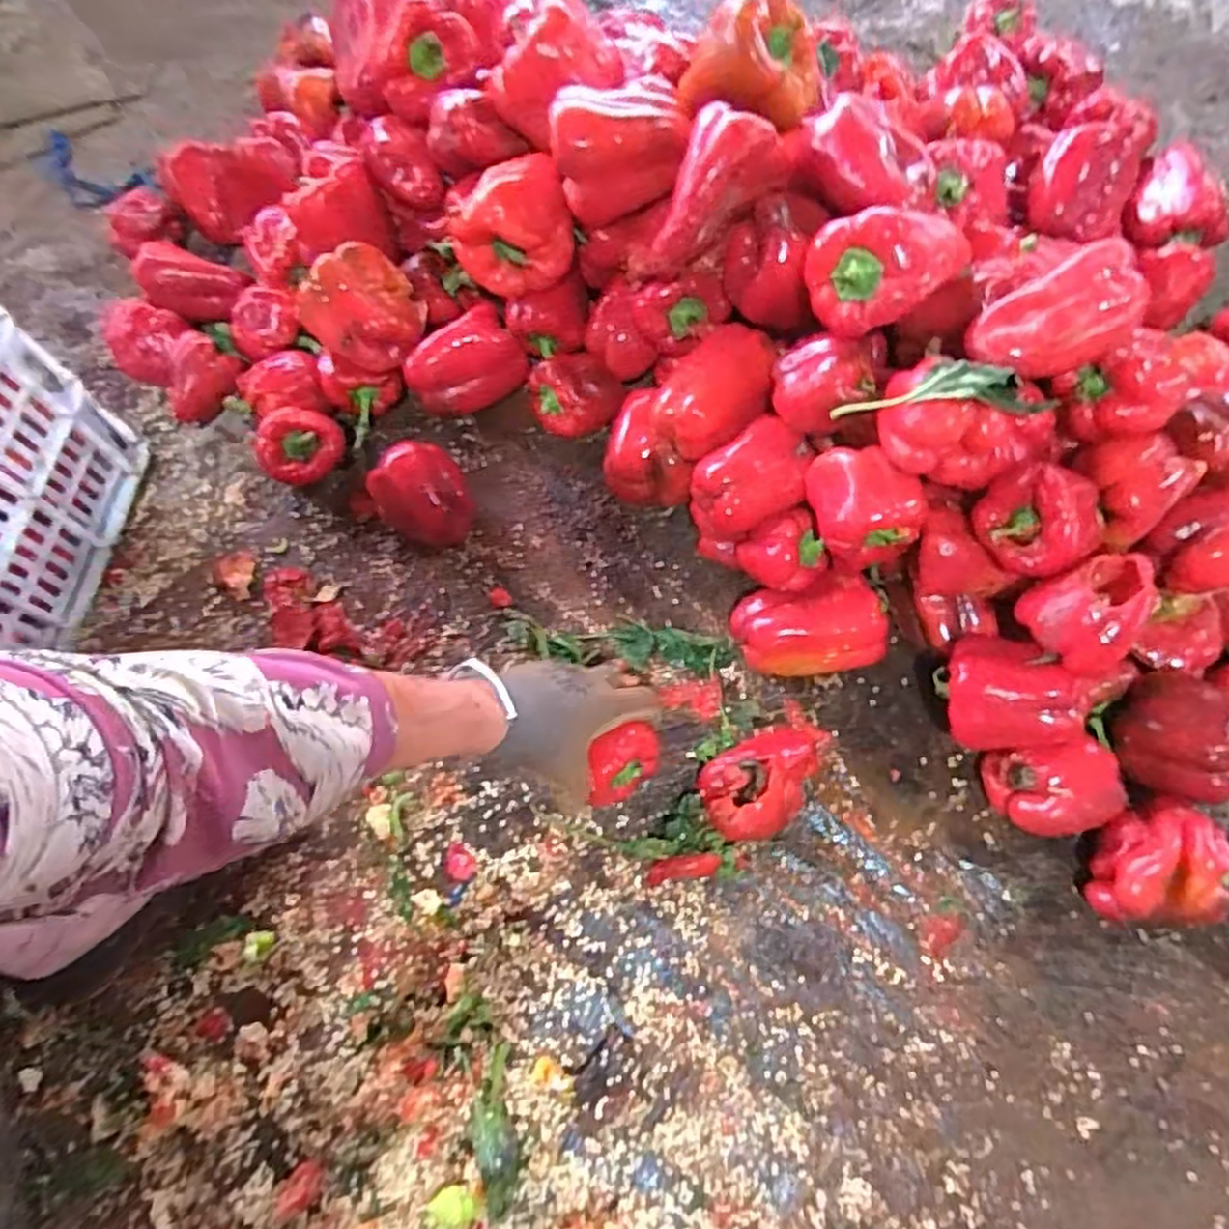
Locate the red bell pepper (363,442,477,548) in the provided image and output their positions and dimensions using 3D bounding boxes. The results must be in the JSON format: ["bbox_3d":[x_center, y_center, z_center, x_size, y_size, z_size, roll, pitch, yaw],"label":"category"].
[{"bbox_3d":[-0.170,-0.107,0.698,0.088,0.064,0.071,33,75,12],"label":"red bell pepper"}]

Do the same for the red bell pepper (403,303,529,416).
[{"bbox_3d":[-0.140,-0.236,0.736,0.105,0.063,0.063,-34,73,-9],"label":"red bell pepper"}]

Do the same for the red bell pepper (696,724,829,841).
[{"bbox_3d":[0.126,0.129,0.617,0.120,0.042,0.073,-29,72,-8],"label":"red bell pepper"}]

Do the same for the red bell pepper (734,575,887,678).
[{"bbox_3d":[0.160,0.014,0.649,0.113,0.064,0.073,-8,70,-1],"label":"red bell pepper"}]

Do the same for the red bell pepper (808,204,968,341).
[{"bbox_3d":[0.187,-0.236,0.533,0.101,0.059,0.068,-6,70,-1],"label":"red bell pepper"}]

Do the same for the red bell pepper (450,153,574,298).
[{"bbox_3d":[-0.091,-0.336,0.670,0.100,0.075,0.085,-13,70,-3],"label":"red bell pepper"}]

